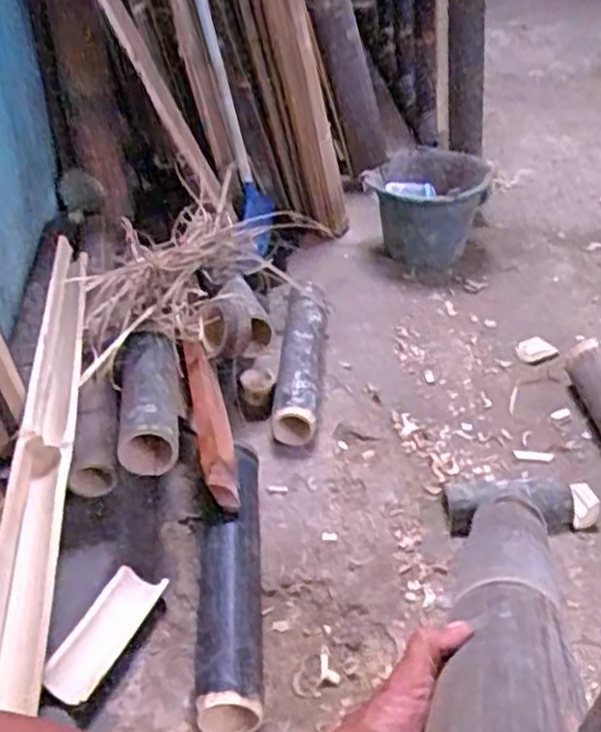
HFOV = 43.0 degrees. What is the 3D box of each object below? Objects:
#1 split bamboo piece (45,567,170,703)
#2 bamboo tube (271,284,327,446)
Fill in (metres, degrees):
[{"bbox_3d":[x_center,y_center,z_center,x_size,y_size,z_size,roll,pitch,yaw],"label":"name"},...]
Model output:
[{"bbox_3d":[-0.218,0.297,0.848,0.060,0.024,0.161,15,41,20],"label":"split bamboo piece"},{"bbox_3d":[0.004,-0.030,1.245,0.074,0.071,0.422,1,38,3],"label":"bamboo tube"}]

